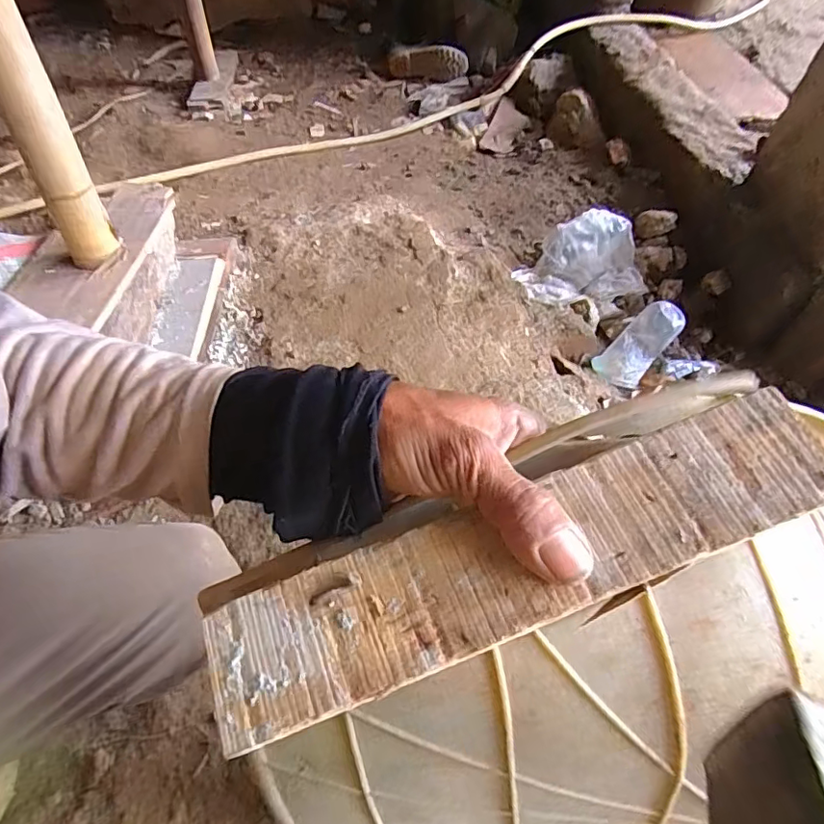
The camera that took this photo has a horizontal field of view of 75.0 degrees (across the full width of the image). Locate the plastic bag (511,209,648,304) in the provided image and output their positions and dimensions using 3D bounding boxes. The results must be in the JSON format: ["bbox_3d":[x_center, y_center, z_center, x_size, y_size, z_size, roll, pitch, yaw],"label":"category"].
[{"bbox_3d":[0.328,-0.305,1.078,0.271,0.099,0.182,-16,56,-16],"label":"plastic bag"}]

